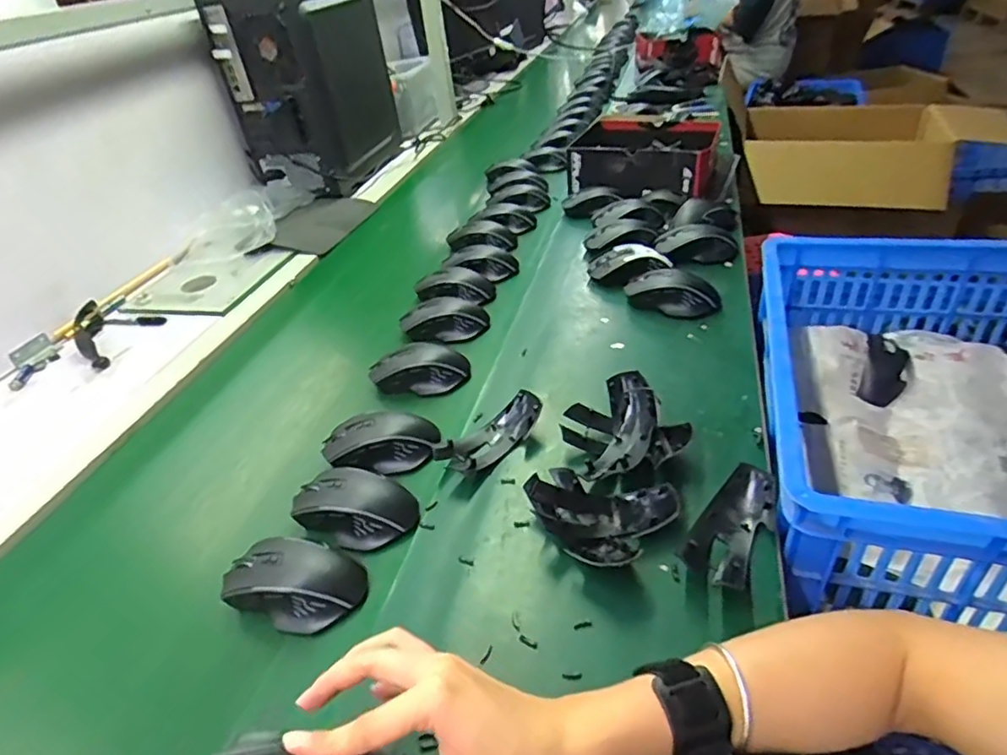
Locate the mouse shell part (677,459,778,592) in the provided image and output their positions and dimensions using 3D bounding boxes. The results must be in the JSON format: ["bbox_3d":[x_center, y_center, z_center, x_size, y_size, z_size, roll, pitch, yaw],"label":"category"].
[{"bbox_3d":[0.184,0.120,0.485,0.056,0.032,0.115,20,44,32],"label":"mouse shell part"}]

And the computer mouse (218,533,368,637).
[{"bbox_3d":[-0.173,0.168,0.487,0.110,0.037,0.065,1,37,11],"label":"computer mouse"}]

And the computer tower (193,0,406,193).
[{"bbox_3d":[-0.392,-0.632,1.281,0.203,0.385,0.364,5,38,16],"label":"computer tower"}]

